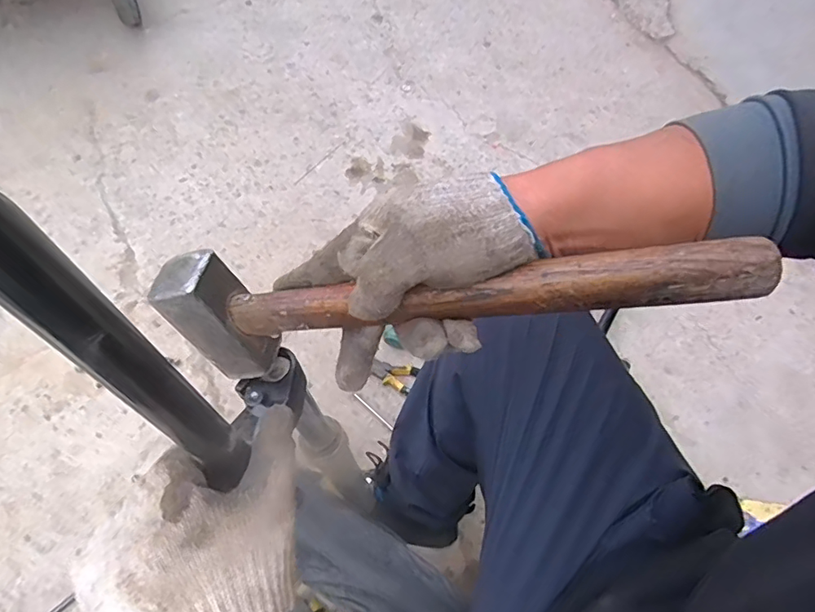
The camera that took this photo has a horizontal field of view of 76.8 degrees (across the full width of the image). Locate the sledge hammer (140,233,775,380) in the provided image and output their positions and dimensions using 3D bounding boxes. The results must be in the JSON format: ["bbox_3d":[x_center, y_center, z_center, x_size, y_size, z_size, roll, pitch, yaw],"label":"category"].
[{"bbox_3d":[0.013,0.000,0.301,0.334,0.088,0.038,-4,56,18],"label":"sledge hammer"}]

